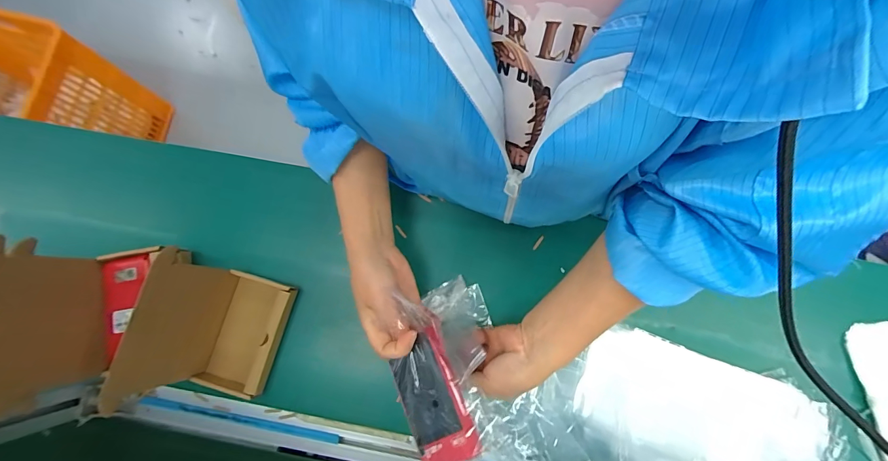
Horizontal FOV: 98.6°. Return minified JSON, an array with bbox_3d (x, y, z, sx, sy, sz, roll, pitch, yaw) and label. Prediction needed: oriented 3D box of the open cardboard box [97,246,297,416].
[{"bbox_3d":[-0.248,0.113,0.418,0.095,0.128,0.138,13,80,3],"label":"open cardboard box"}]

